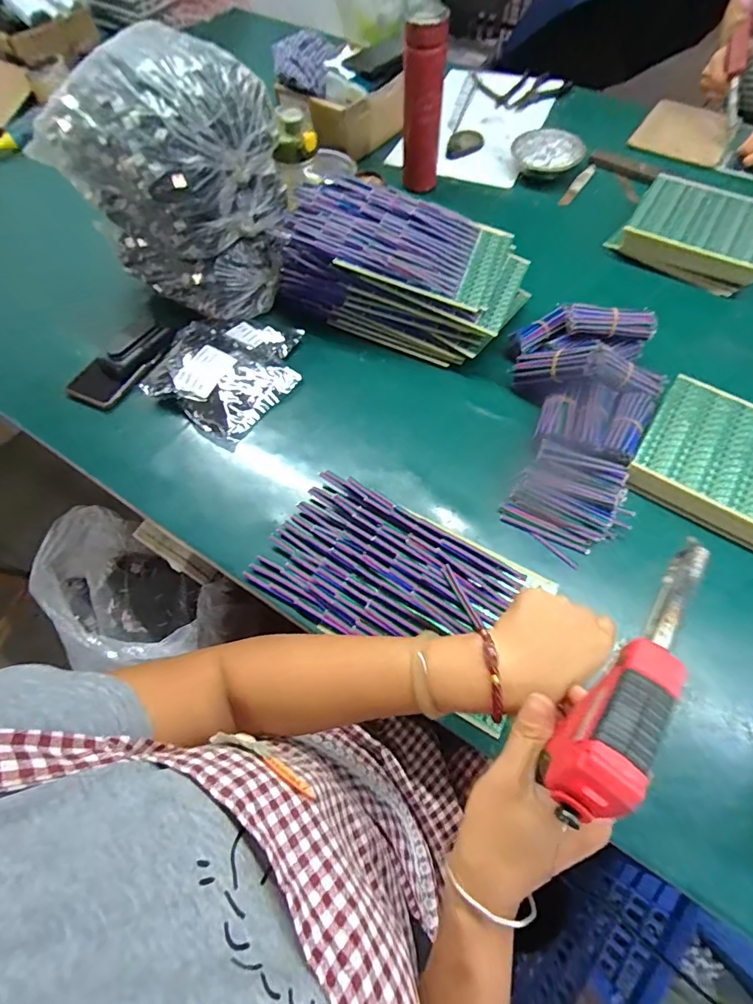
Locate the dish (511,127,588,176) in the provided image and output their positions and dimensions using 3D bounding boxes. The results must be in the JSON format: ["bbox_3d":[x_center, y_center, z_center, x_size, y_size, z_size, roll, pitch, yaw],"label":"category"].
[{"bbox_3d":[0.315,-0.644,0.814,0.123,0.029,0.104,16,71,7],"label":"dish"}]

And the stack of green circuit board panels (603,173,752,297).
[{"bbox_3d":[0.496,-0.423,0.698,0.208,0.062,0.165,27,72,10],"label":"stack of green circuit board panels"}]

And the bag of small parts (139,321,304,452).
[{"bbox_3d":[-0.200,-0.185,0.599,0.168,0.036,0.188,33,73,12],"label":"bag of small parts"}]

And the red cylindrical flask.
[{"bbox_3d":[0.075,-0.624,0.721,0.062,0.248,0.055,2,70,1],"label":"red cylindrical flask"}]

